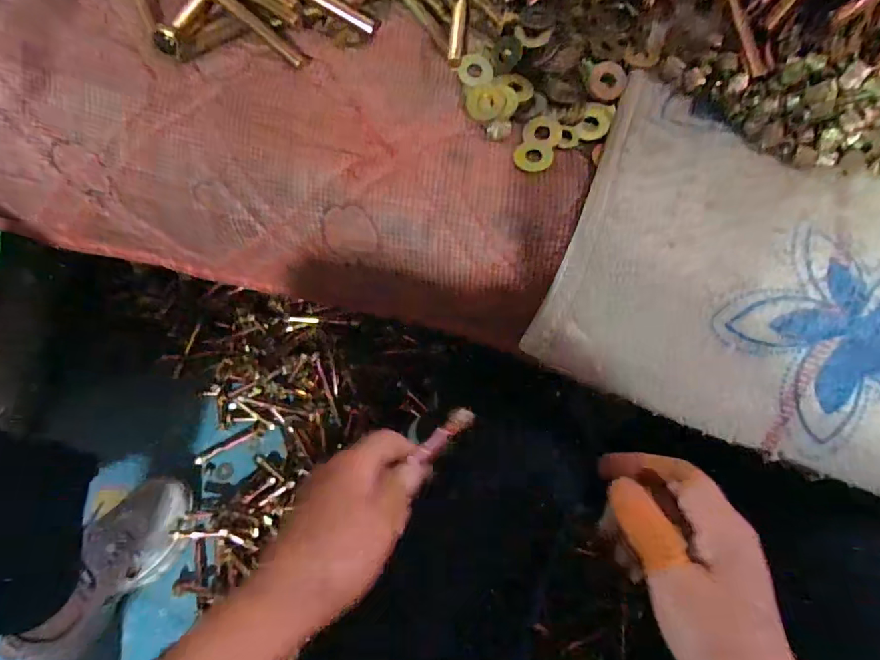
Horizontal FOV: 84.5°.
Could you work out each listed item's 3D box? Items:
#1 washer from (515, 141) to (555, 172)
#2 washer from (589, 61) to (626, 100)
[{"bbox_3d":[0.059,-0.110,0.304,0.023,0.004,0.023,9,70,1],"label":"washer"},{"bbox_3d":[0.112,-0.166,0.322,0.023,0.004,0.028,1,83,6],"label":"washer"}]

